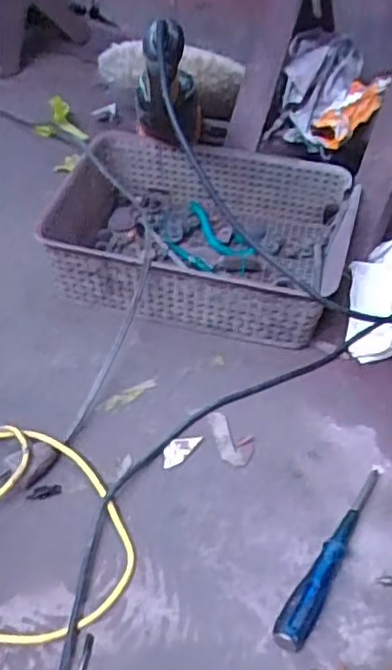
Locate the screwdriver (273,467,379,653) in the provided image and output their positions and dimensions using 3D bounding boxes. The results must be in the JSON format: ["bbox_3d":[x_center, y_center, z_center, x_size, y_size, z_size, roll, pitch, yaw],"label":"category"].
[{"bbox_3d":[0.125,0.188,0.604,0.026,0.033,0.199,27,50,18],"label":"screwdriver"}]

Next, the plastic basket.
[{"bbox_3d":[0.013,-0.135,0.858,0.357,0.093,0.269,10,47,3],"label":"plastic basket"}]

